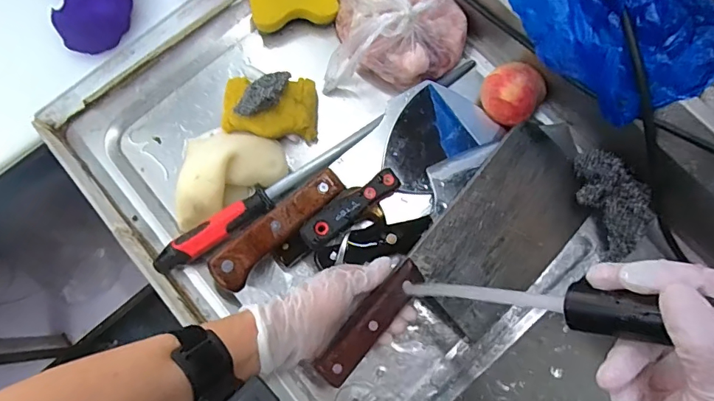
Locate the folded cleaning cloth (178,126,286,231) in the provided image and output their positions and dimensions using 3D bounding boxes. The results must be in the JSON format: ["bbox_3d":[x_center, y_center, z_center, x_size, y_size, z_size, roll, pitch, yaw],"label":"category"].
[{"bbox_3d":[-0.155,-0.038,0.520,0.135,0.034,0.097,-35,77,-7],"label":"folded cleaning cloth"}]

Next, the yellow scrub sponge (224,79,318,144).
[{"bbox_3d":[-0.101,-0.109,0.541,0.108,0.041,0.070,4,76,3],"label":"yellow scrub sponge"}]

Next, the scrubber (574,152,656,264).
[{"bbox_3d":[0.274,-0.003,0.489,0.065,0.025,0.115,-21,76,-4],"label":"scrubber"}]

